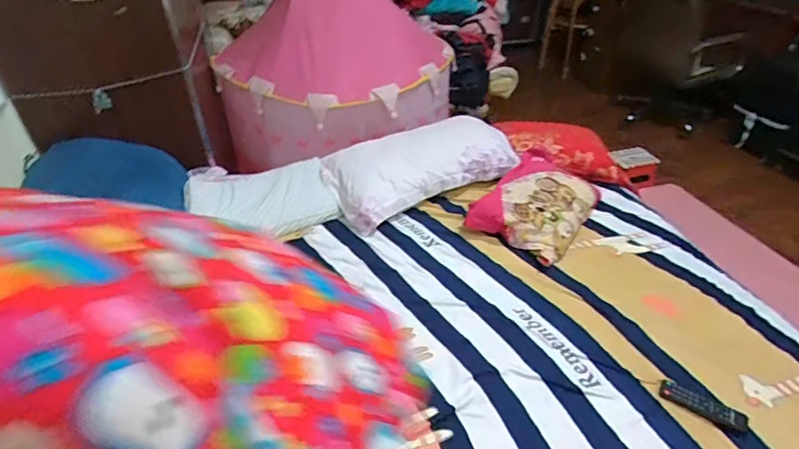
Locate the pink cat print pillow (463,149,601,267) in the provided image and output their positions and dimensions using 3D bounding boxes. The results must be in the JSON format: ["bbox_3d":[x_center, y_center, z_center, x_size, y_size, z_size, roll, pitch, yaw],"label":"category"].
[{"bbox_3d":[0.450,-0.068,1.514,0.294,0.143,0.460,23,43,28],"label":"pink cat print pillow"}]

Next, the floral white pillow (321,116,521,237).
[{"bbox_3d":[0.074,-0.217,1.636,0.654,0.246,0.298,-20,41,-22],"label":"floral white pillow"}]

